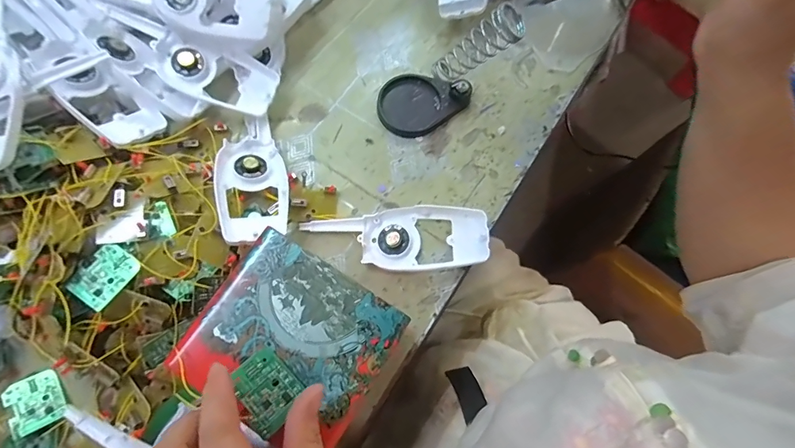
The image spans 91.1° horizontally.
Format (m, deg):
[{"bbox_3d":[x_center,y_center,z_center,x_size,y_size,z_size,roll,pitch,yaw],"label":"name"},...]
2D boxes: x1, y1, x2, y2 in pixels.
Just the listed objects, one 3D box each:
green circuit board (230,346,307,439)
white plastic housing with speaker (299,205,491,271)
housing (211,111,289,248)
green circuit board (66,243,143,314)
[{"bbox_3d":[-0.077,0.098,0.233,0.042,0.004,0.031,44,57,14],"label":"green circuit board"},{"bbox_3d":[-0.001,0.011,0.350,0.159,0.027,0.058,-1,73,-2],"label":"white plastic housing with speaker"},{"bbox_3d":[-0.130,-0.041,0.349,0.060,0.024,0.138,-8,59,-4],"label":"housing"},{"bbox_3d":[-0.215,0.038,0.287,0.031,0.004,0.042,34,69,2],"label":"green circuit board"}]

